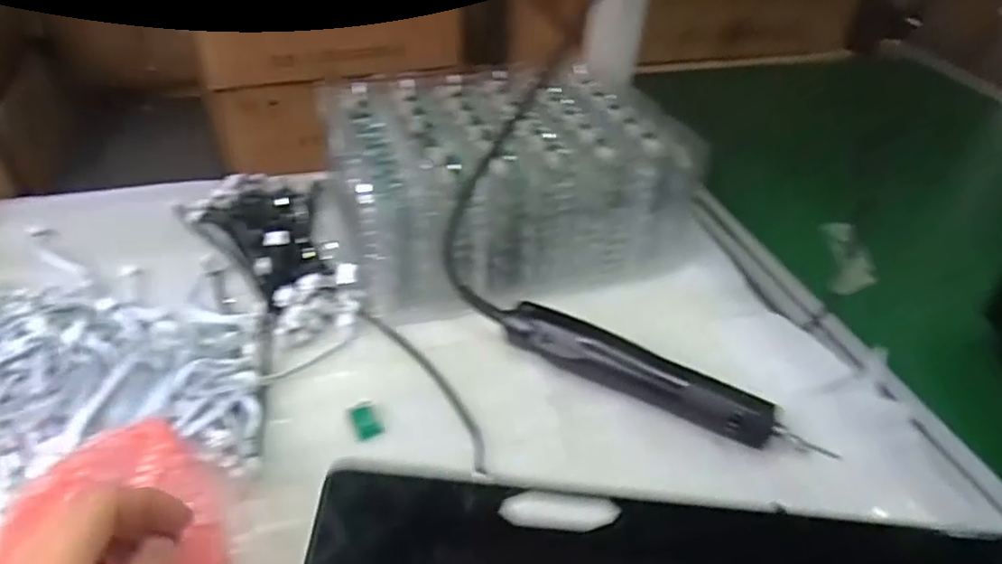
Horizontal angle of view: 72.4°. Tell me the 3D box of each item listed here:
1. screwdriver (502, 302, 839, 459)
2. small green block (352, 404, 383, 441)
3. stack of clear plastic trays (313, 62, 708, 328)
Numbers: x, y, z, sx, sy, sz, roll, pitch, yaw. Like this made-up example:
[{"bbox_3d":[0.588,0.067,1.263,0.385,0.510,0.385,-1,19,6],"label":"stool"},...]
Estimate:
[{"bbox_3d":[0.107,0.071,0.482,0.225,0.030,0.032,21,41,18],"label":"screwdriver"},{"bbox_3d":[-0.090,0.093,0.458,0.016,0.004,0.026,-14,43,-22],"label":"small green block"},{"bbox_3d":[0.007,-0.093,0.613,0.286,0.107,0.204,-9,41,-18],"label":"stack of clear plastic trays"}]

